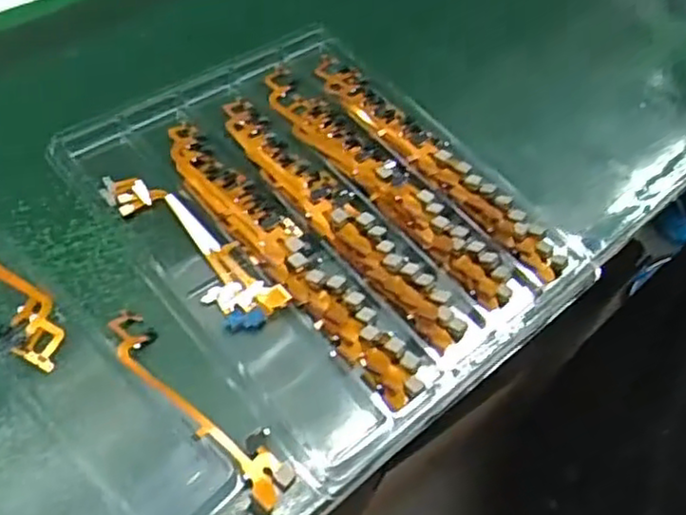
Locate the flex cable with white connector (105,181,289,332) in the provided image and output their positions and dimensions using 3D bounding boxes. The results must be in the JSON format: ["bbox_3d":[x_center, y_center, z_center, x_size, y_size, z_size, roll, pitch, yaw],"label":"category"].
[{"bbox_3d":[-0.088,-0.009,0.400,0.133,0.006,0.033,39,58,23],"label":"flex cable with white connector"}]

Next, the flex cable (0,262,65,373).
[{"bbox_3d":[-0.194,0.008,0.372,0.139,0.009,0.032,33,56,19],"label":"flex cable"}]

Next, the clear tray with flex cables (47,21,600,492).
[{"bbox_3d":[-0.012,-0.032,0.431,0.219,0.020,0.271,-32,61,-27],"label":"clear tray with flex cables"}]

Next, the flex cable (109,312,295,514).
[{"bbox_3d":[-0.073,0.068,0.342,0.128,0.012,0.027,39,58,23],"label":"flex cable"}]

